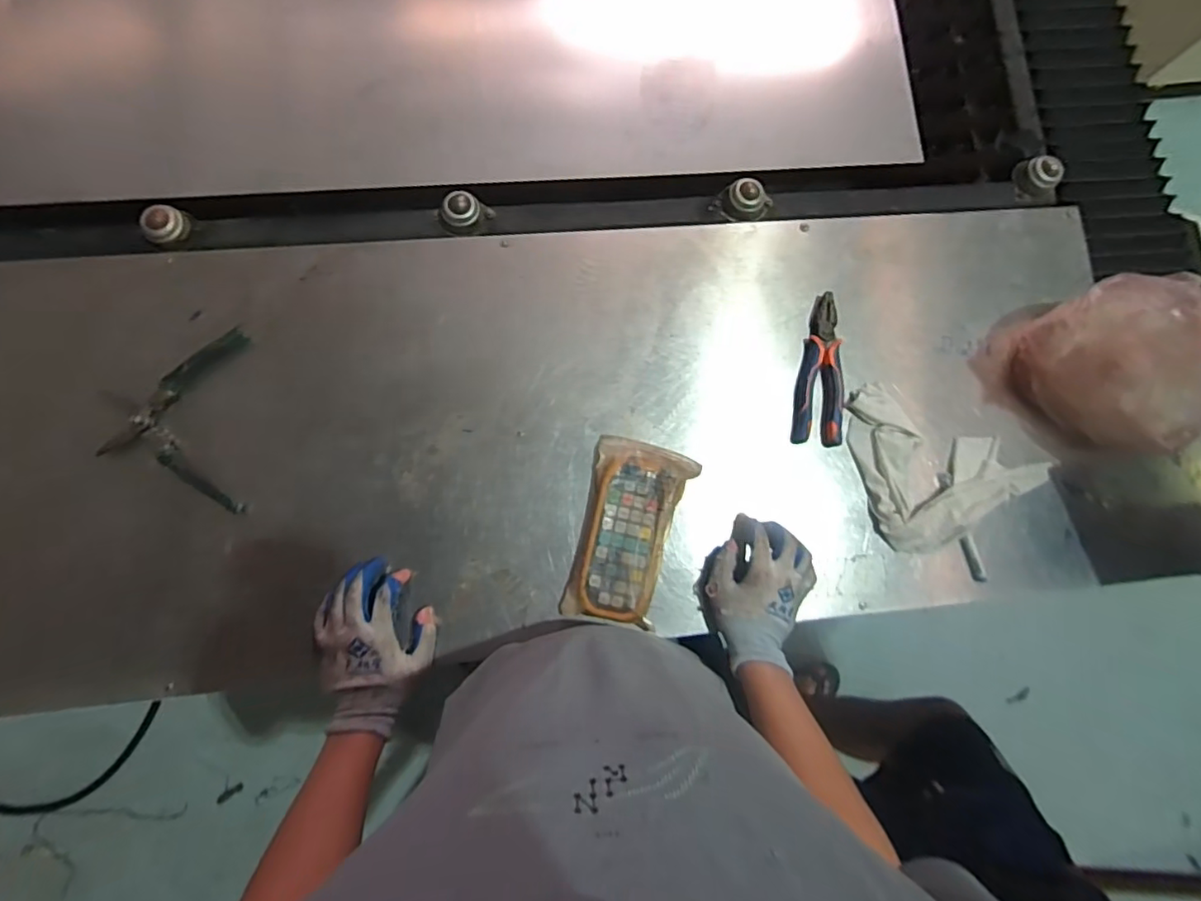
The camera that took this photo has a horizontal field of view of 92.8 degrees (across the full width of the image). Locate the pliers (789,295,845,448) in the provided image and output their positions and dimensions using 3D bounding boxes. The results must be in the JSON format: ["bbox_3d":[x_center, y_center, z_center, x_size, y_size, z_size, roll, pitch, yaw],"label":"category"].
[{"bbox_3d":[0.290,-0.105,0.743,0.062,0.029,0.196,7,81,-4],"label":"pliers"}]

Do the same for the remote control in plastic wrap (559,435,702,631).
[{"bbox_3d":[0.038,0.097,0.688,0.124,0.040,0.216,13,80,-3],"label":"remote control in plastic wrap"}]

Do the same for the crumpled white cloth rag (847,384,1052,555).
[{"bbox_3d":[0.419,0.004,0.736,0.201,0.050,0.215,-28,85,-9],"label":"crumpled white cloth rag"}]

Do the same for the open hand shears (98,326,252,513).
[{"bbox_3d":[-0.494,-0.044,0.673,0.171,0.012,0.213,7,81,-4],"label":"open hand shears"}]

